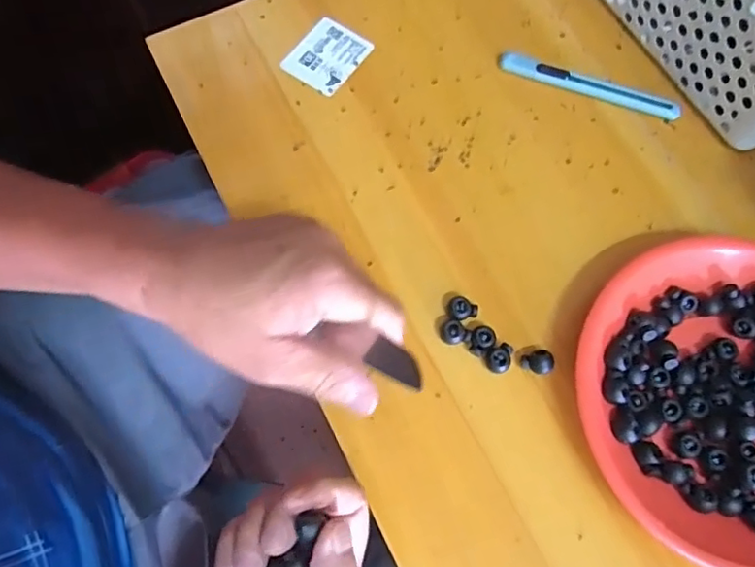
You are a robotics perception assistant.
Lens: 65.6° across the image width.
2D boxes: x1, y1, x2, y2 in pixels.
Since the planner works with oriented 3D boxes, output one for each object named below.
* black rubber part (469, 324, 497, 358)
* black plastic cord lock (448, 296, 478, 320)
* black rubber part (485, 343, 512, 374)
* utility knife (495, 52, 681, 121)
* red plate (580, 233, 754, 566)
[{"bbox_3d":[0.066,0.036,0.369,0.015,0.009,0.019,41,76,14],"label":"black rubber part"},{"bbox_3d":[0.055,0.017,0.378,0.018,0.011,0.015,-13,71,-4],"label":"black plastic cord lock"},{"bbox_3d":[0.076,0.047,0.367,0.015,0.009,0.019,14,71,6],"label":"black rubber part"},{"bbox_3d":[0.157,-0.147,0.437,0.134,0.009,0.019,16,71,6],"label":"utility knife"},{"bbox_3d":[0.216,0.069,0.351,0.186,0.027,0.185,0,70,1],"label":"red plate"}]

